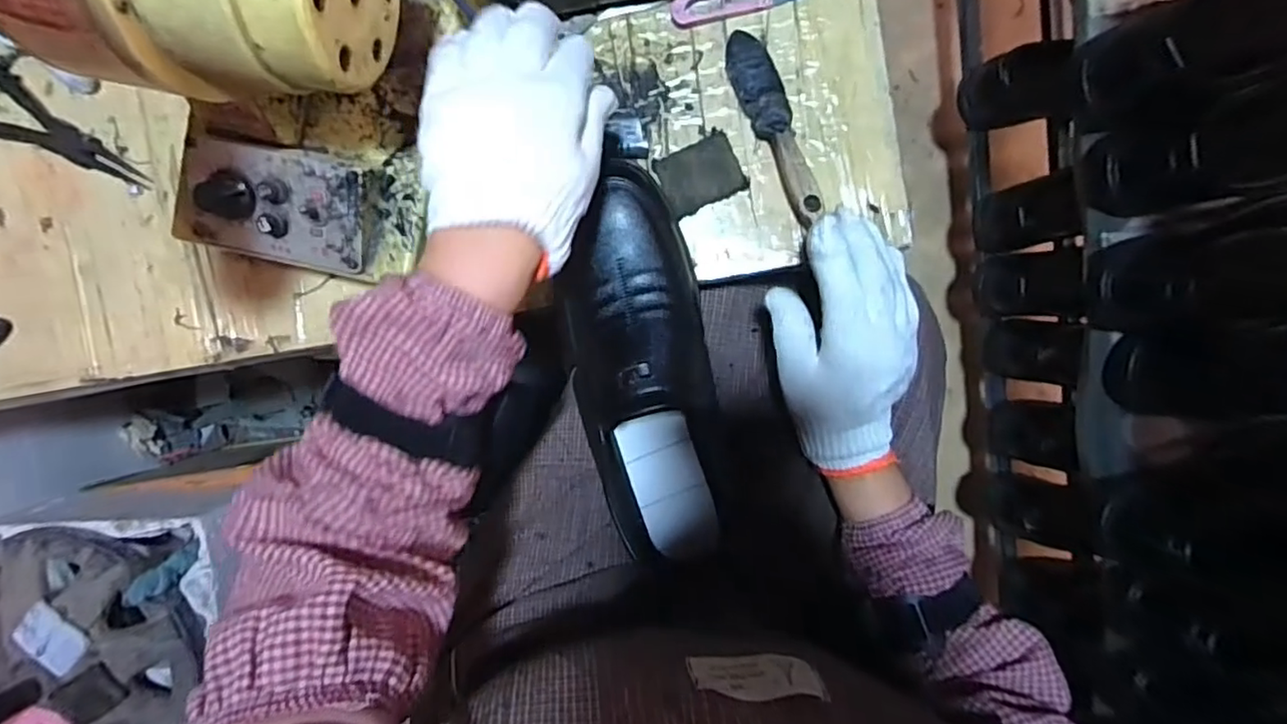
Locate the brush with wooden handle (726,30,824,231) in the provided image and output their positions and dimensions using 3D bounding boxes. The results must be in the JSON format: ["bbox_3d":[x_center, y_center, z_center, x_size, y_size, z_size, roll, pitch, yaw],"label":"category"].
[{"bbox_3d":[0.089,-0.160,0.415,0.027,0.020,0.132,-22,93,5],"label":"brush with wooden handle"}]

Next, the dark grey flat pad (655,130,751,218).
[{"bbox_3d":[0.040,-0.131,0.432,0.054,0.009,0.045,-26,93,6],"label":"dark grey flat pad"}]

